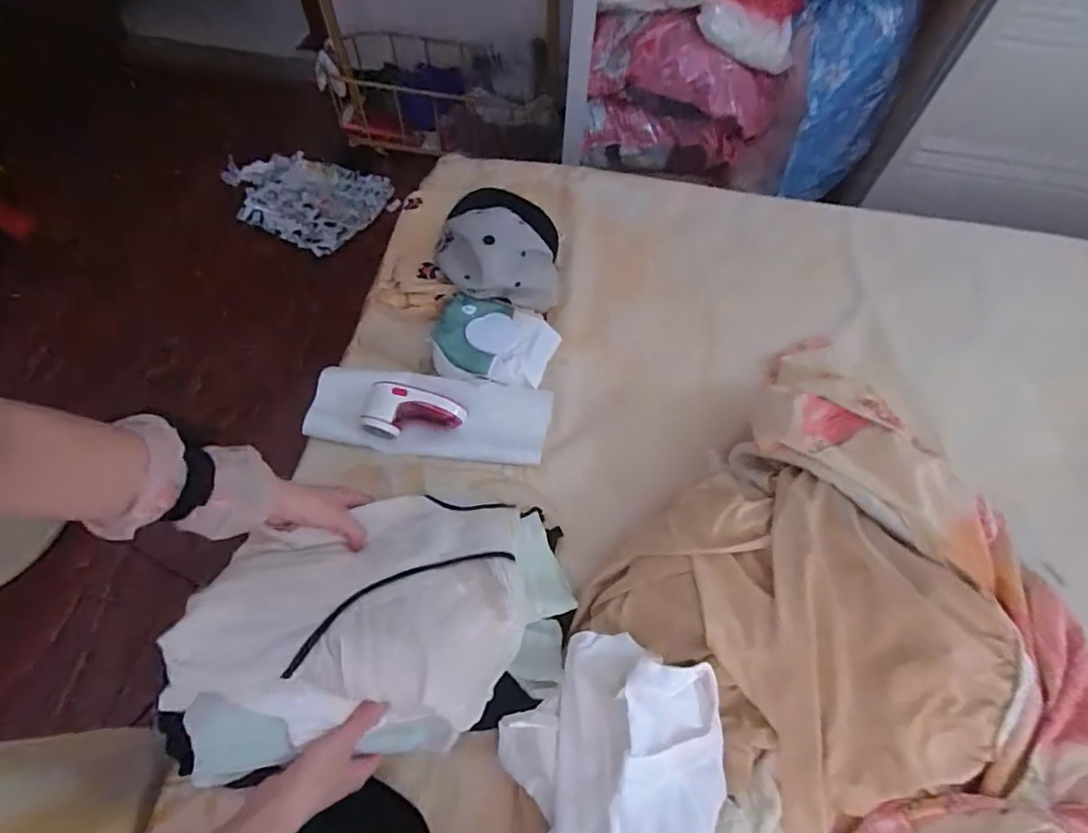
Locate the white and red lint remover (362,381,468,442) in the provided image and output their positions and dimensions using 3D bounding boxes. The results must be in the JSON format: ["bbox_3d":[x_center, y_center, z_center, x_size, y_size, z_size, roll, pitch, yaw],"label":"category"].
[{"bbox_3d":[-0.178,-0.006,0.754,0.134,0.060,0.065,-2,61,-3],"label":"white and red lint remover"}]

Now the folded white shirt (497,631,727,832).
[{"bbox_3d":[0.061,0.342,0.486,0.193,0.100,0.267,1,61,-1],"label":"folded white shirt"}]

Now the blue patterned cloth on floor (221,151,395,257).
[{"bbox_3d":[-0.714,-0.670,1.628,0.421,0.066,0.341,23,63,11],"label":"blue patterned cloth on floor"}]

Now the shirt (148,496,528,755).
[{"bbox_3d":[-0.178,0.181,0.549,0.302,0.118,0.229,-4,61,-4],"label":"shirt"}]

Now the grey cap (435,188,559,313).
[{"bbox_3d":[-0.072,-0.294,0.863,0.184,0.082,0.246,1,61,-1],"label":"grey cap"}]

